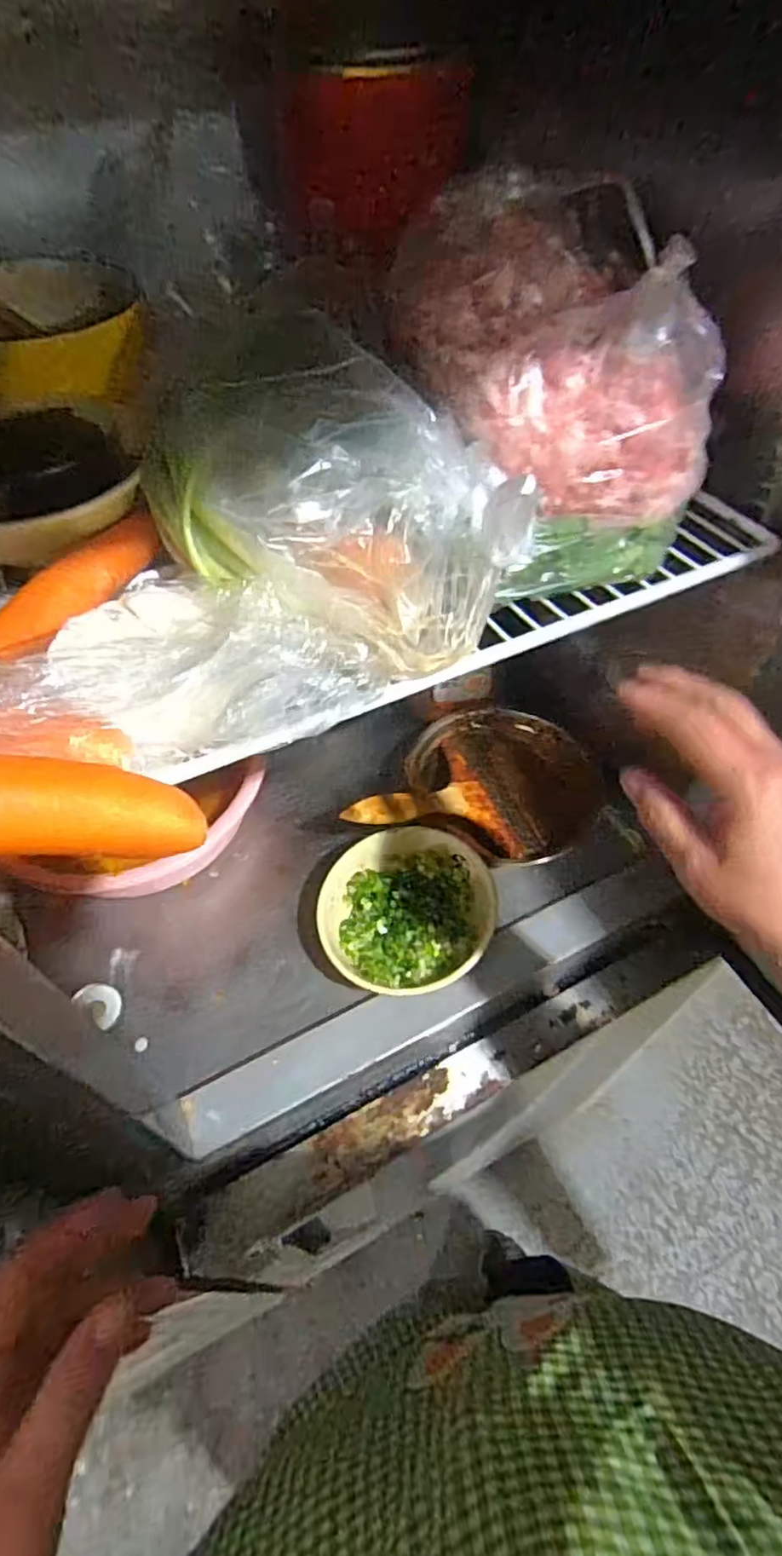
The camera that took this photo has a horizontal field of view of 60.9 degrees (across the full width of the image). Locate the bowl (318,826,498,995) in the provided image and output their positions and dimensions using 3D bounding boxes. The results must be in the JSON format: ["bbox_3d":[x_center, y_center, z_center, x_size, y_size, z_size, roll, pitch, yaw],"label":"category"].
[{"bbox_3d":[0.013,0.126,0.622,0.152,0.073,0.153,0,52,0],"label":"bowl"}]

